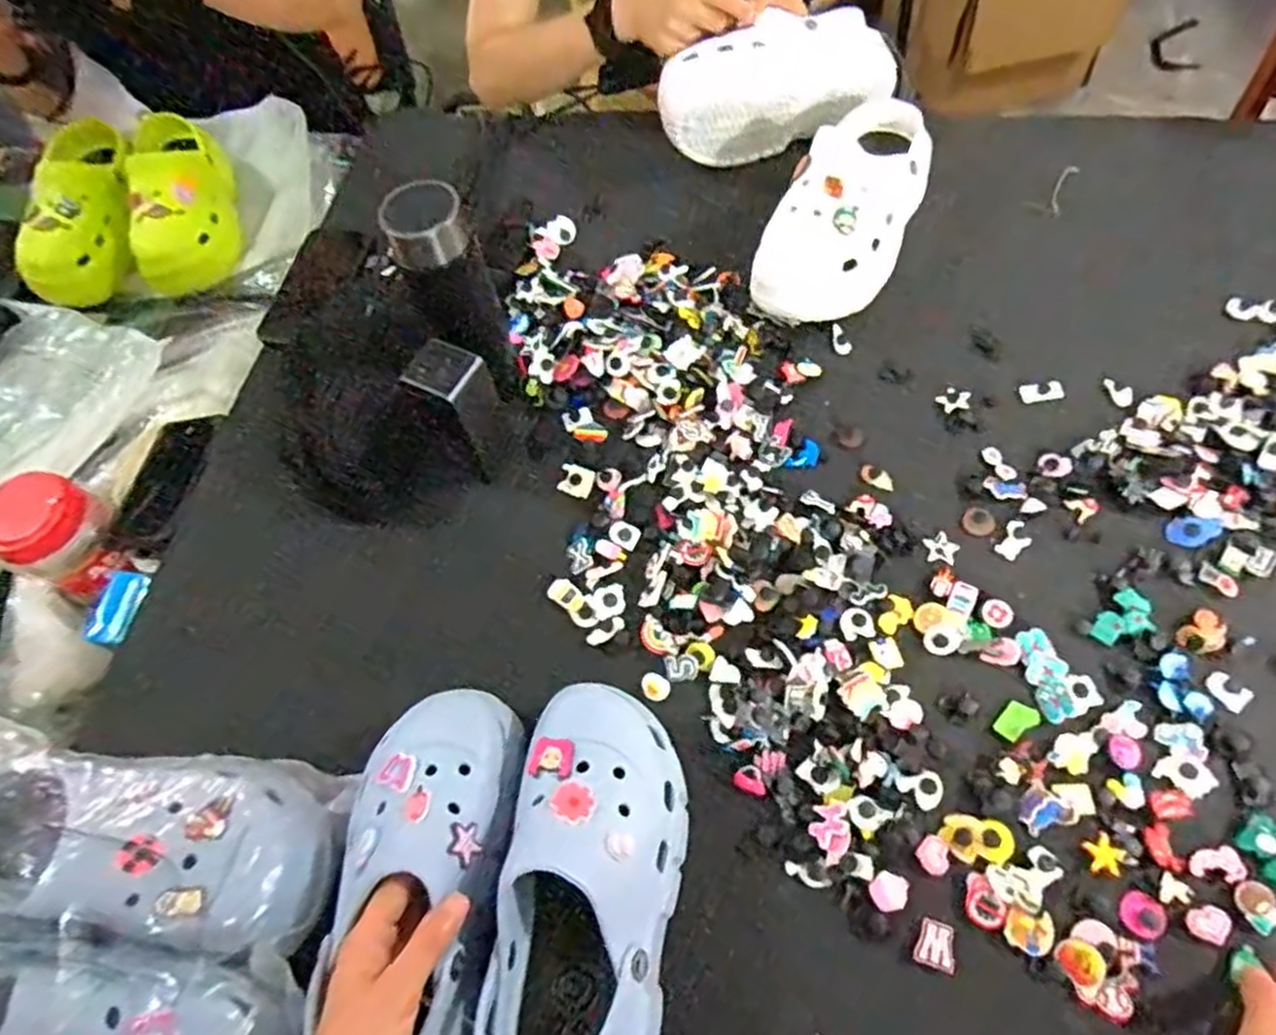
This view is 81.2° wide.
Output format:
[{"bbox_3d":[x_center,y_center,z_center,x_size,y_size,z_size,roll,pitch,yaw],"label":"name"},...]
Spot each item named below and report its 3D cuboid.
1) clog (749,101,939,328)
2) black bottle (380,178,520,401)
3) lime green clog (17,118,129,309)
[{"bbox_3d":[0.206,-0.298,0.709,0.115,0.093,0.243,27,69,18],"label":"clog"},{"bbox_3d":[-0.152,-0.185,0.637,0.065,0.195,0.083,-21,63,-5],"label":"black bottle"},{"bbox_3d":[-0.691,-0.385,0.929,0.085,0.107,0.244,12,92,7],"label":"lime green clog"}]

